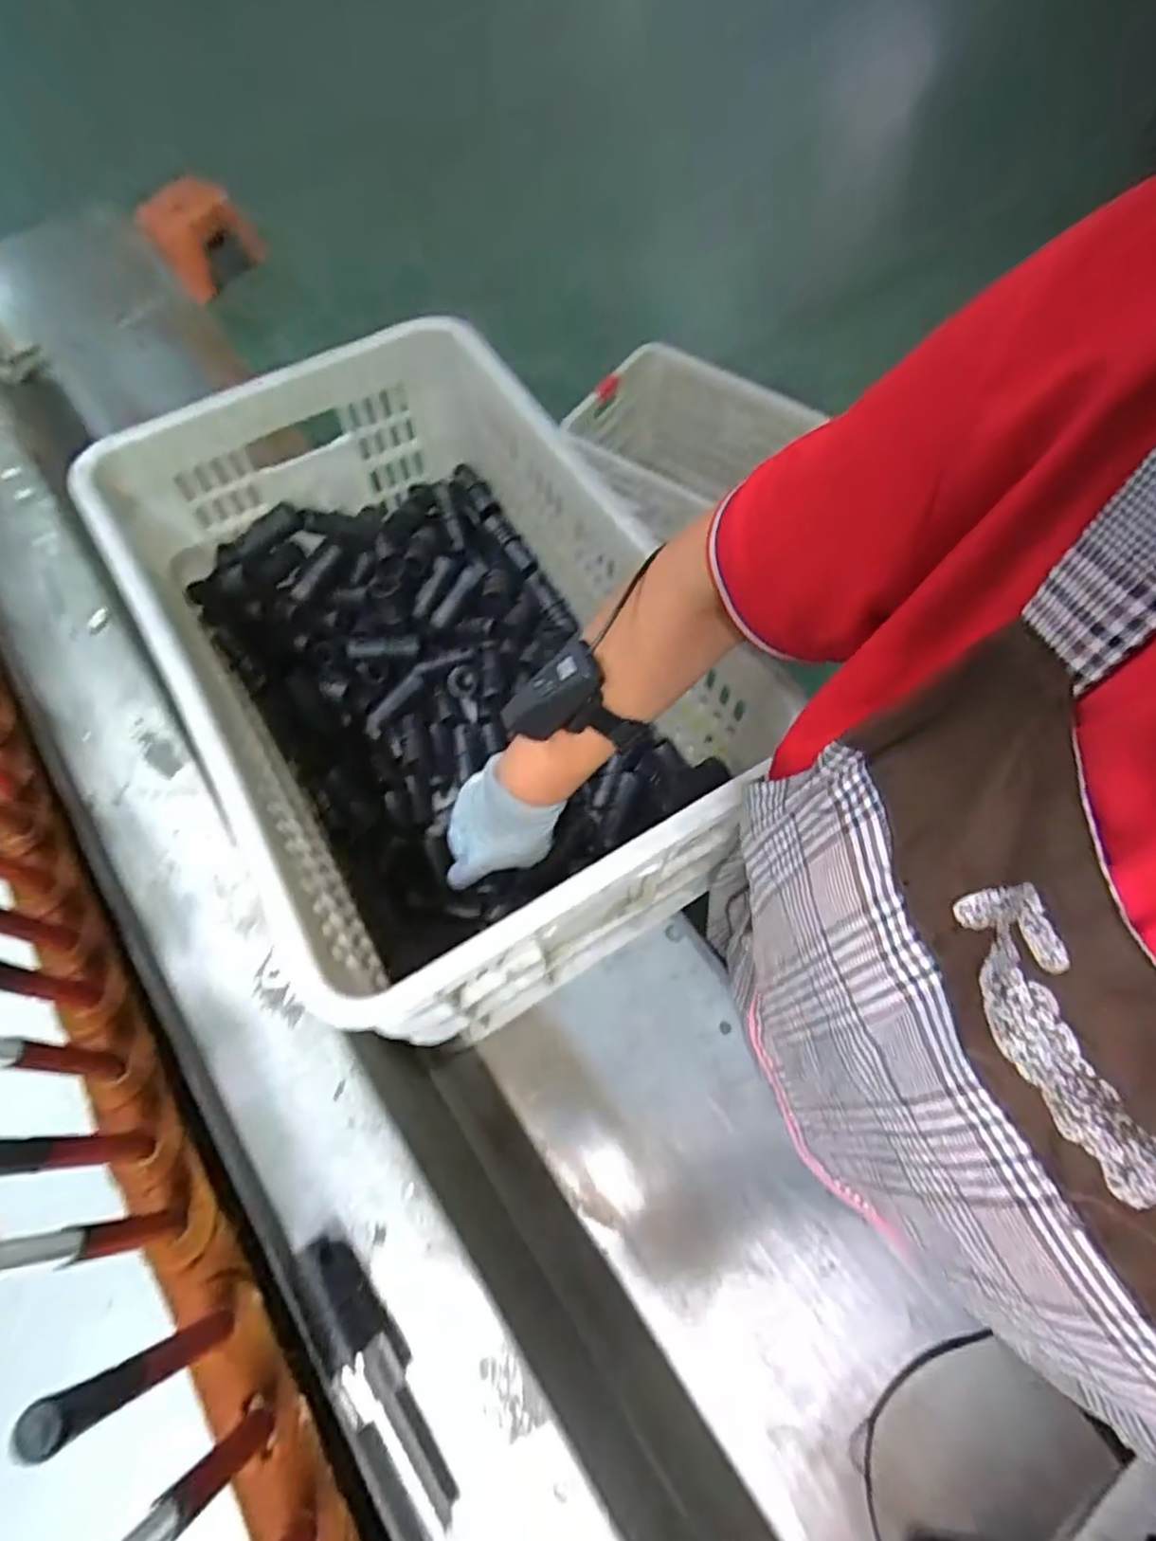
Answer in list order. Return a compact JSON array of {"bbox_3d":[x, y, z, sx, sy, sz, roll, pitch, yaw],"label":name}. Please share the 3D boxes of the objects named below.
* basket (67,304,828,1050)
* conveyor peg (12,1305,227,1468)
[{"bbox_3d":[-0.133,-0.092,0.630,0.380,0.268,0.560,-31,68,-12],"label":"basket"},{"bbox_3d":[-0.196,0.270,0.317,0.013,0.139,0.017,-21,66,-8],"label":"conveyor peg"}]

